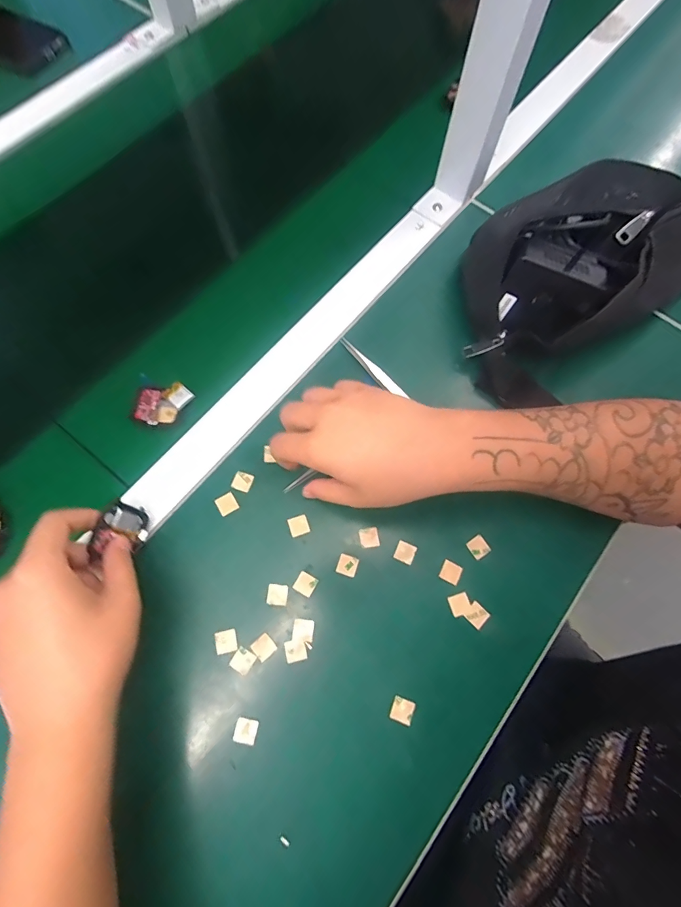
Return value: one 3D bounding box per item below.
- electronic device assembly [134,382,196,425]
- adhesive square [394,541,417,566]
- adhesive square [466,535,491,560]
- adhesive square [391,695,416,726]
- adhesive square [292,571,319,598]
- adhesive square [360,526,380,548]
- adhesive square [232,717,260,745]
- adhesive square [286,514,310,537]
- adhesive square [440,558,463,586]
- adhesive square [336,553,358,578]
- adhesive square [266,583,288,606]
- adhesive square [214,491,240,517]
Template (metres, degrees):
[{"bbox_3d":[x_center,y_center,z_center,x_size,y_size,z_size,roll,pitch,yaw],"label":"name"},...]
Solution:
[{"bbox_3d":[-0.157,-0.047,0.375,0.050,0.013,0.036,-32,75,-10],"label":"electronic device assembly"},{"bbox_3d":[0.053,0.081,0.347,0.015,0.004,0.016,24,74,7],"label":"adhesive square"},{"bbox_3d":[0.115,0.077,0.351,0.015,0.004,0.016,-36,76,-11],"label":"adhesive square"},{"bbox_3d":[0.046,0.189,0.313,0.016,0.004,0.016,19,73,6],"label":"adhesive square"},{"bbox_3d":[-0.028,0.103,0.337,0.016,0.004,0.016,28,74,8],"label":"adhesive square"},{"bbox_3d":[0.024,0.069,0.349,0.015,0.004,0.016,-8,72,-3],"label":"adhesive square"},{"bbox_3d":[-0.068,0.199,0.304,0.016,0.004,0.016,11,72,3],"label":"adhesive square"},{"bbox_3d":[-0.034,0.059,0.350,0.016,0.004,0.016,-19,73,-6],"label":"adhesive square"},{"bbox_3d":[0.090,0.096,0.343,0.016,0.004,0.016,27,74,8],"label":"adhesive square"},{"bbox_3d":[0.006,0.090,0.342,0.016,0.004,0.016,14,73,4],"label":"adhesive square"},{"bbox_3d":[-0.050,0.111,0.334,0.016,0.004,0.015,6,72,2],"label":"adhesive square"},{"bbox_3d":[-0.095,0.042,0.354,0.016,0.004,0.016,-31,75,-10],"label":"adhesive square"}]

